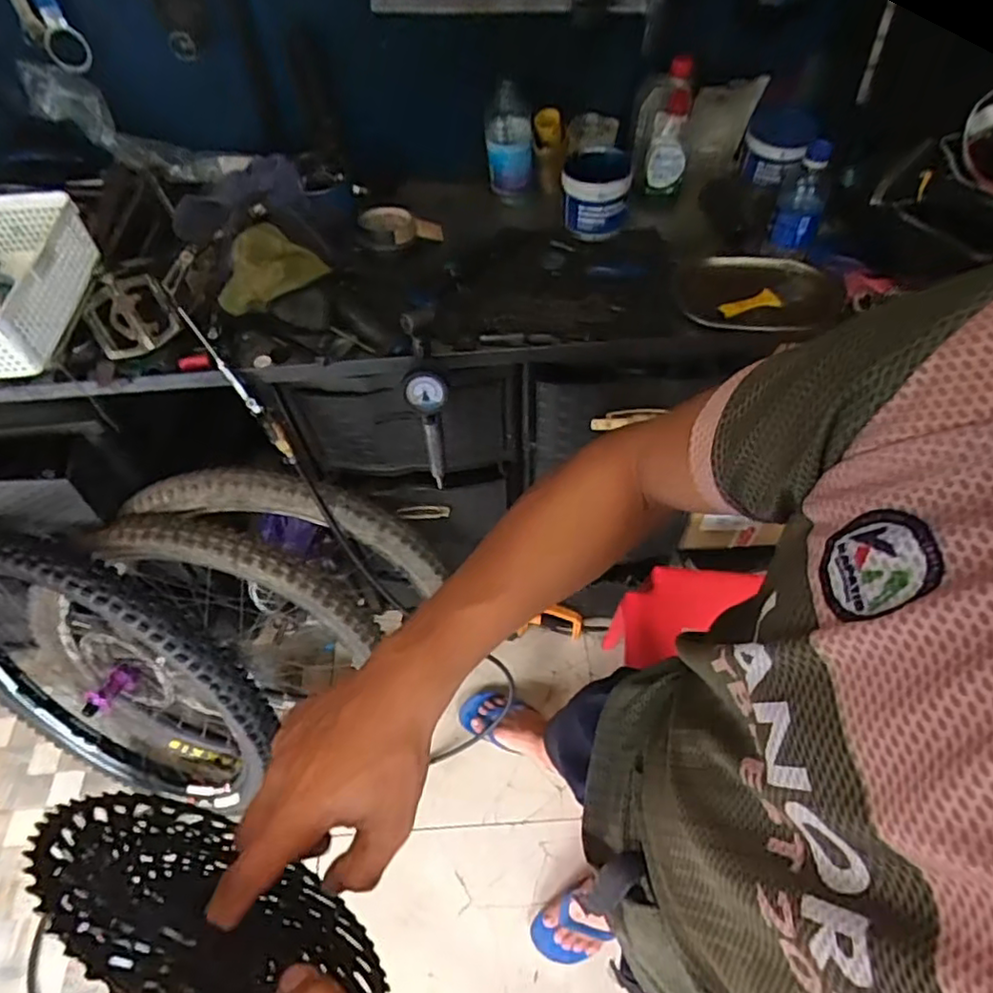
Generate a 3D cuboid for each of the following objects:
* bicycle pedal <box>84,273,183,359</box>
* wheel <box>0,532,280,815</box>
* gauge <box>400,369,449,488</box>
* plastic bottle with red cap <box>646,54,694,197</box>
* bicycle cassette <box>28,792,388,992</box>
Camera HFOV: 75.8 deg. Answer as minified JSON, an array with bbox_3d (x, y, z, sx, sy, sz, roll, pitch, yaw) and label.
[{"bbox_3d":[-0.486,-0.243,0.846,0.103,0.099,0.017,-29,16,-11],"label":"bicycle pedal"},{"bbox_3d":[-0.693,0.346,1.158,0.667,0.676,0.093,13,40,11],"label":"wheel"},{"bbox_3d":[-0.089,-0.089,0.873,0.055,0.217,0.032,-11,58,-4],"label":"gauge"},{"bbox_3d":[0.262,-0.546,0.950,0.055,0.179,0.041,10,34,8],"label":"plastic bottle with red cap"},{"bbox_3d":[-0.154,0.226,0.327,0.181,0.187,0.042,27,75,18],"label":"bicycle cassette"}]

